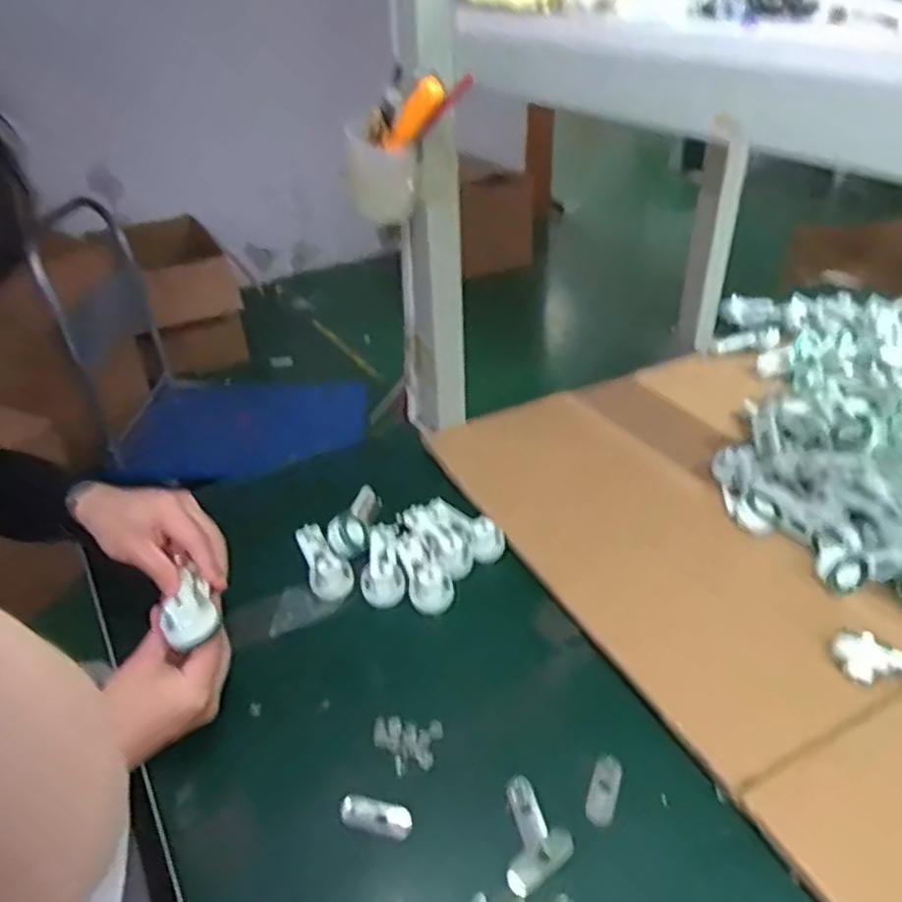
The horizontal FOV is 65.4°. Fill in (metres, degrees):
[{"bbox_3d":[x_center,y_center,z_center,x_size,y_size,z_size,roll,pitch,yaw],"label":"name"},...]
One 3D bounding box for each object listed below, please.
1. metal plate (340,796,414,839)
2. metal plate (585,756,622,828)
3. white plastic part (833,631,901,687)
[{"bbox_3d":[-0.053,0.256,0.491,0.050,0.007,0.022,6,35,12],"label":"metal plate"},{"bbox_3d":[0.110,0.242,0.503,0.019,0.004,0.052,12,37,20],"label":"metal plate"},{"bbox_3d":[0.347,0.166,0.541,0.093,0.034,0.023,8,36,15],"label":"white plastic part"}]

